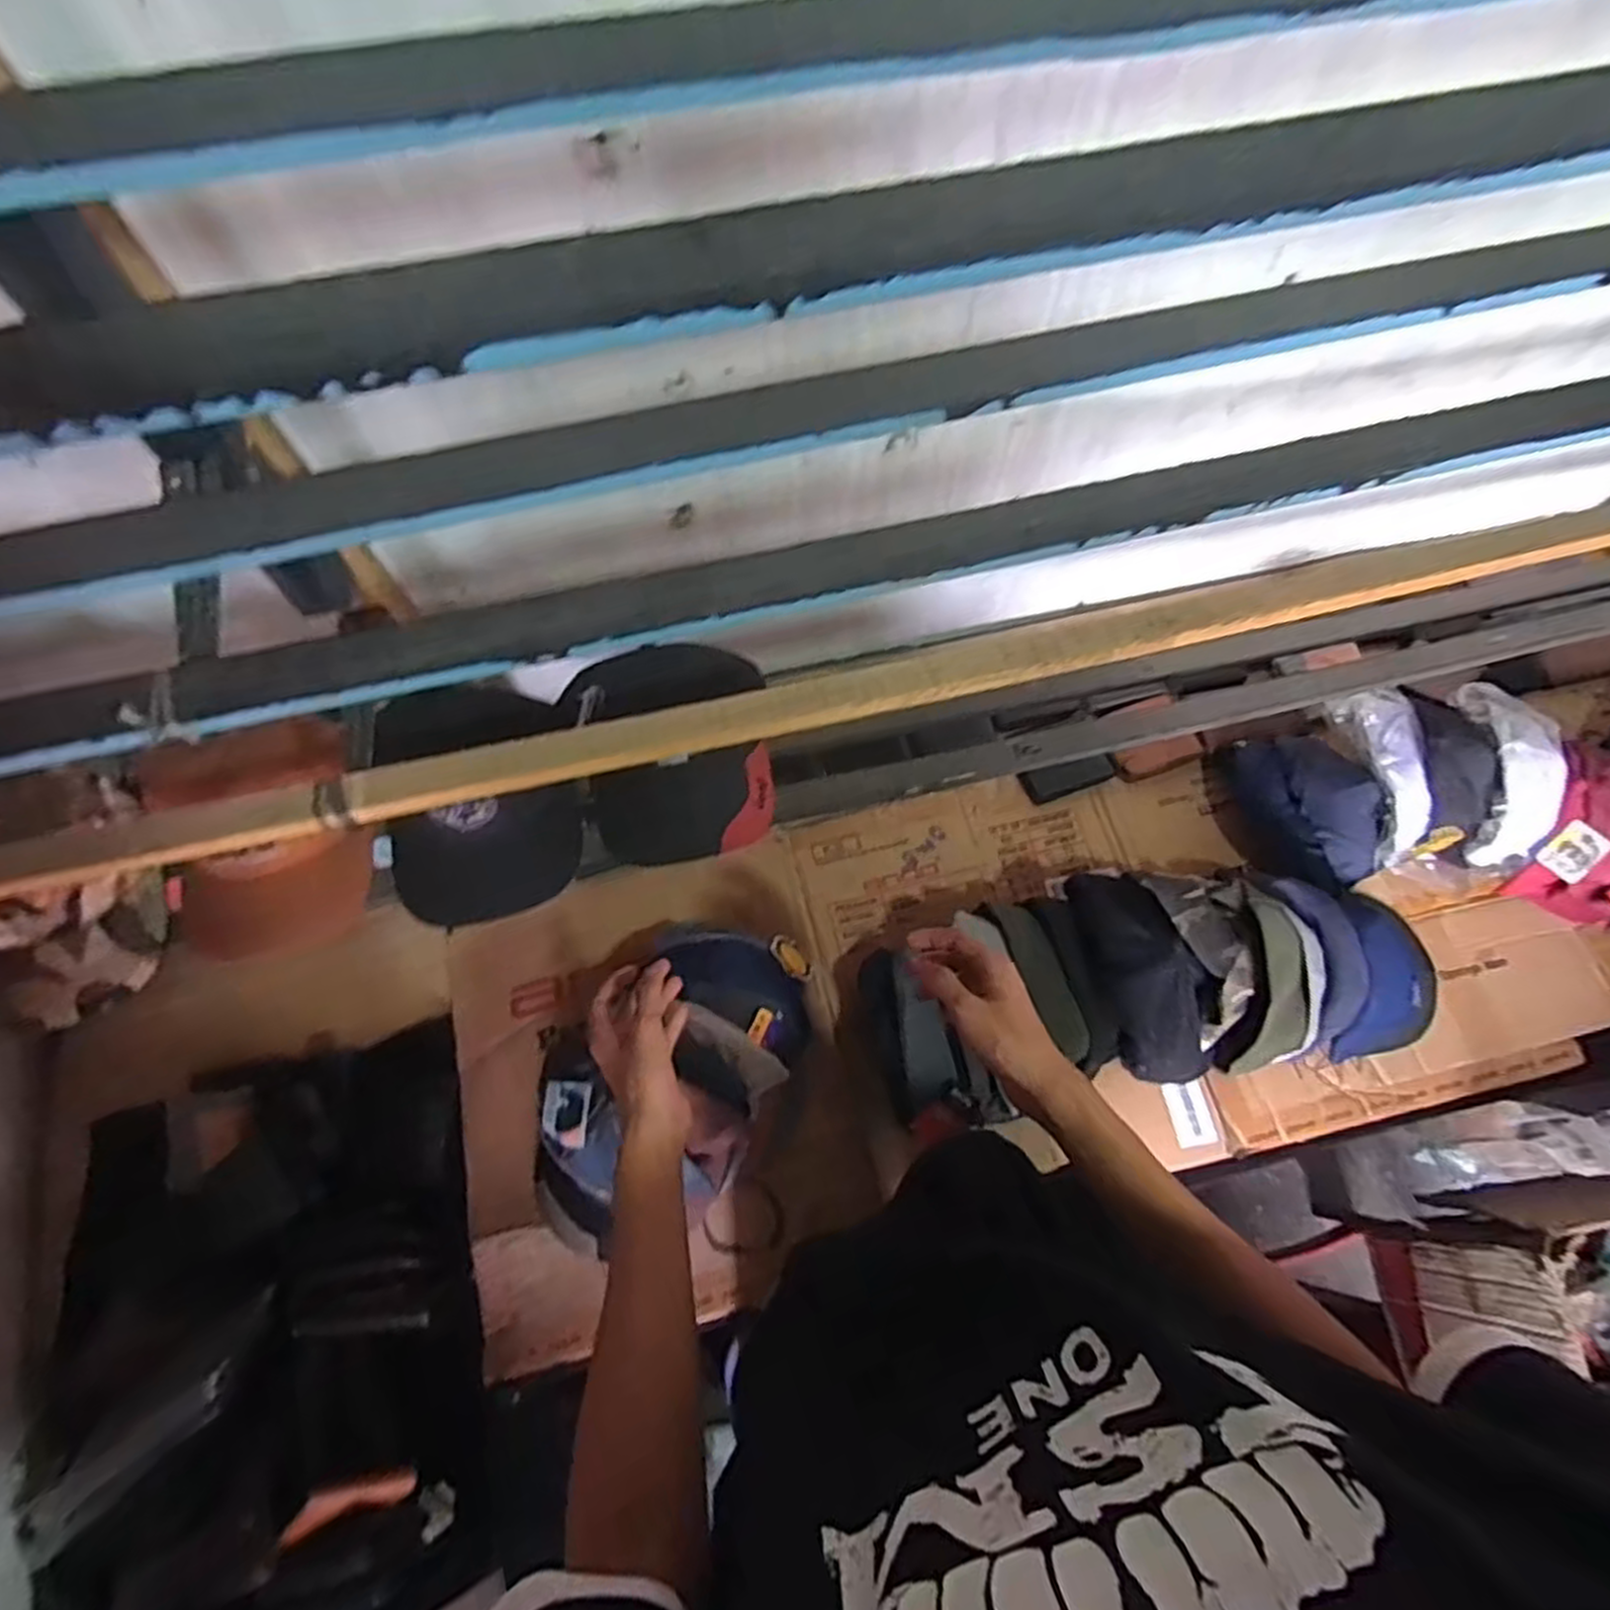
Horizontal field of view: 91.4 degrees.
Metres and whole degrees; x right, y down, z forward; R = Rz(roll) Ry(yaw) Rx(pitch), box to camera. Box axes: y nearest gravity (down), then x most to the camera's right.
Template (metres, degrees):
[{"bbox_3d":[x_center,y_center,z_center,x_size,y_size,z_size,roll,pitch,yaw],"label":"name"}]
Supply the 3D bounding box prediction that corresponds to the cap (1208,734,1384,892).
[{"bbox_3d":[0.575,0.004,0.930,0.097,0.131,0.202,-19,66,-8],"label":"cap"}]

